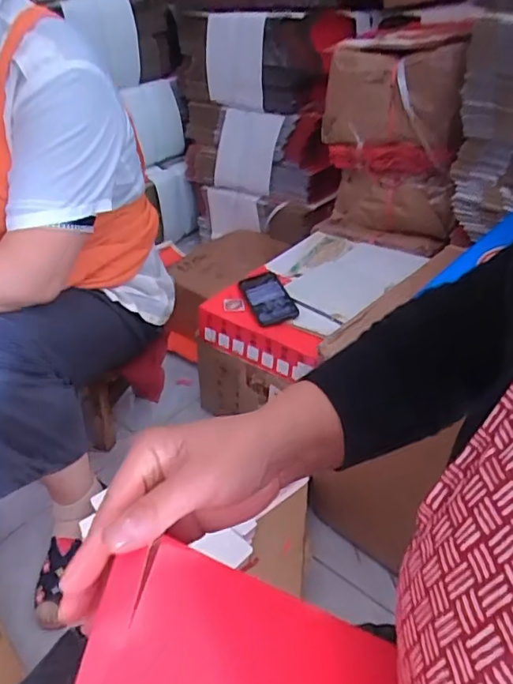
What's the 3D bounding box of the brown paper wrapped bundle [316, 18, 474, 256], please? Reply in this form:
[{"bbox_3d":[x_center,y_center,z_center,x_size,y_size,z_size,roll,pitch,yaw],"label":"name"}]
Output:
[{"bbox_3d":[0.293,-0.438,1.188,0.295,0.433,0.110,21,40,26],"label":"brown paper wrapped bundle"}]

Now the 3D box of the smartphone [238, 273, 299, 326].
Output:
[{"bbox_3d":[0.023,-0.082,1.026,0.077,0.012,0.147,-20,46,-7],"label":"smartphone"}]

